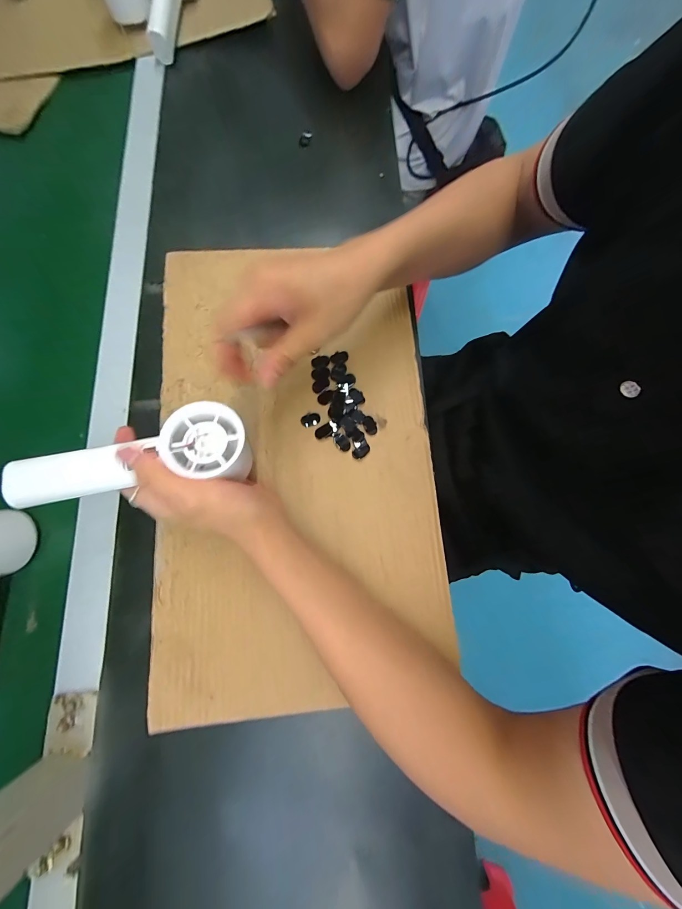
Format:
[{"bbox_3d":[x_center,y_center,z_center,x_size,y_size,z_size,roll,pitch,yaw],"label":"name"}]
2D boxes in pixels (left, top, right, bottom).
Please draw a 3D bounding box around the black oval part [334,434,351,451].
[{"bbox_3d":[0.001,-0.012,0.321,0.012,0.004,0.020,-44,82,-10],"label":"black oval part"}]

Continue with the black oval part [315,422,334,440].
[{"bbox_3d":[-0.017,-0.023,0.321,0.019,0.004,0.013,-32,80,-8],"label":"black oval part"}]

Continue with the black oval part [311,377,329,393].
[{"bbox_3d":[-0.021,-0.073,0.334,0.021,0.004,0.012,-40,81,-10],"label":"black oval part"}]

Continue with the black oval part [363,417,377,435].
[{"bbox_3d":[0.029,-0.029,0.323,0.012,0.006,0.018,-21,78,-6],"label":"black oval part"}]

